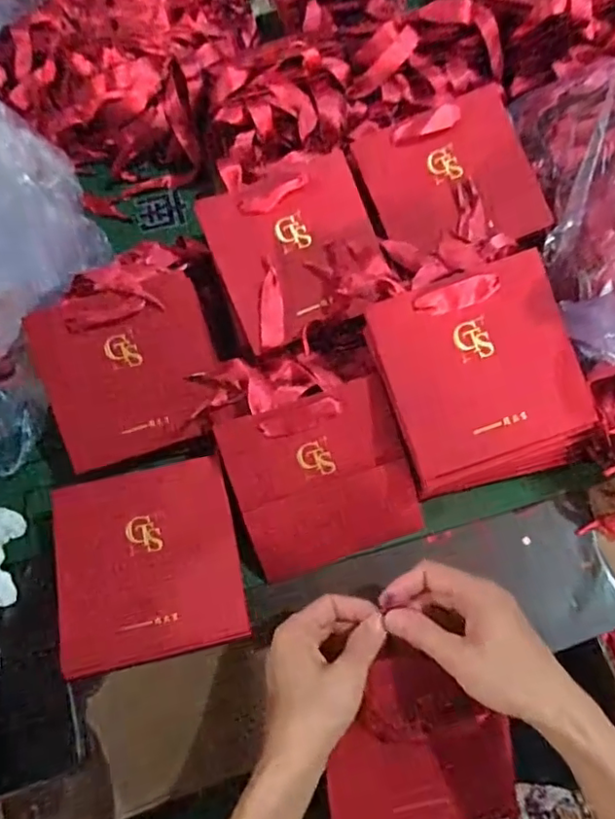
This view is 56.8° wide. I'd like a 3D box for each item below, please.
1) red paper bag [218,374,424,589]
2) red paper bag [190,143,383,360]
[{"bbox_3d":[0.013,0.058,0.462,0.138,0.009,0.138,-18,101,-2],"label":"red paper bag"},{"bbox_3d":[-0.008,-0.141,0.495,0.139,0.011,0.144,-23,93,-8],"label":"red paper bag"}]

